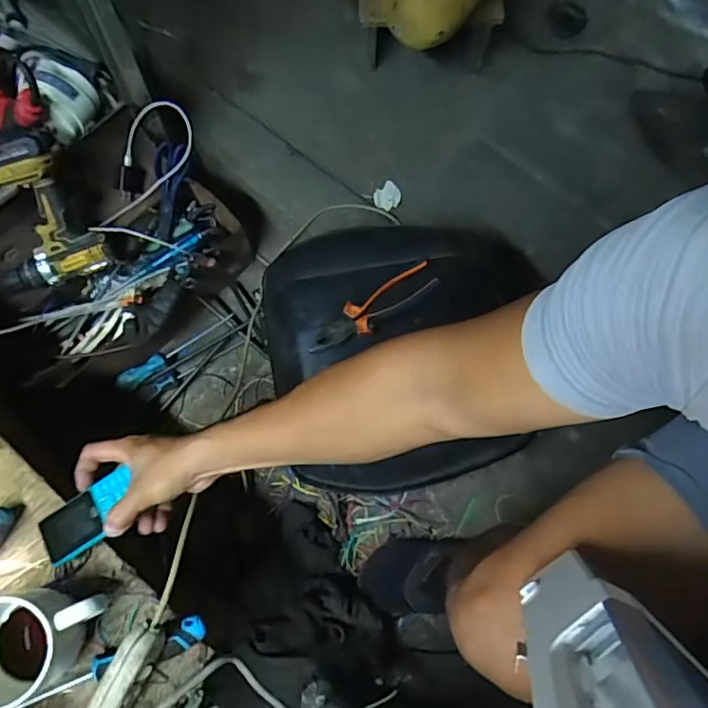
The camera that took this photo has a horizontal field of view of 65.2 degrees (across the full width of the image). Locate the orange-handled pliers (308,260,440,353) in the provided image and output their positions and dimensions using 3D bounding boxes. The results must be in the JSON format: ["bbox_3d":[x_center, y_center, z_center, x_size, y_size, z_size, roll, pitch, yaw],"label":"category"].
[{"bbox_3d":[0.025,-0.056,0.709,0.185,0.028,0.045,-34,77,-12],"label":"orange-handled pliers"}]

